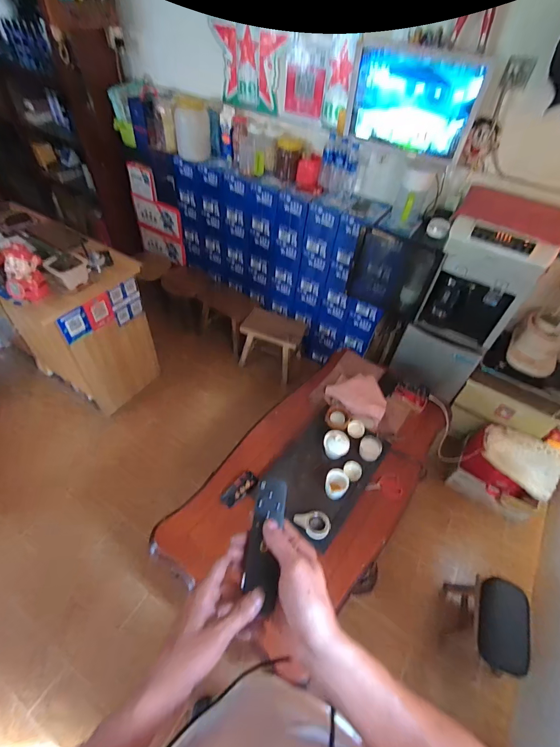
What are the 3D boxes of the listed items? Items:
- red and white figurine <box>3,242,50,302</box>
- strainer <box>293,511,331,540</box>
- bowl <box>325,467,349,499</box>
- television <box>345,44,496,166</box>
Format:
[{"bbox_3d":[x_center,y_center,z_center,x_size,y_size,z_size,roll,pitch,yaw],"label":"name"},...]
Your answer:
[{"bbox_3d":[-0.972,-0.376,1.309,0.142,0.178,0.145,-31,58,-28],"label":"red and white figurine"},{"bbox_3d":[0.102,0.472,1.081,0.111,0.031,0.073,4,49,-3],"label":"strainer"},{"bbox_3d":[0.182,0.365,1.139,0.077,0.055,0.086,32,53,20],"label":"bowl"},{"bbox_3d":[0.521,-1.065,1.376,0.477,0.329,0.080,30,53,19],"label":"television"}]

